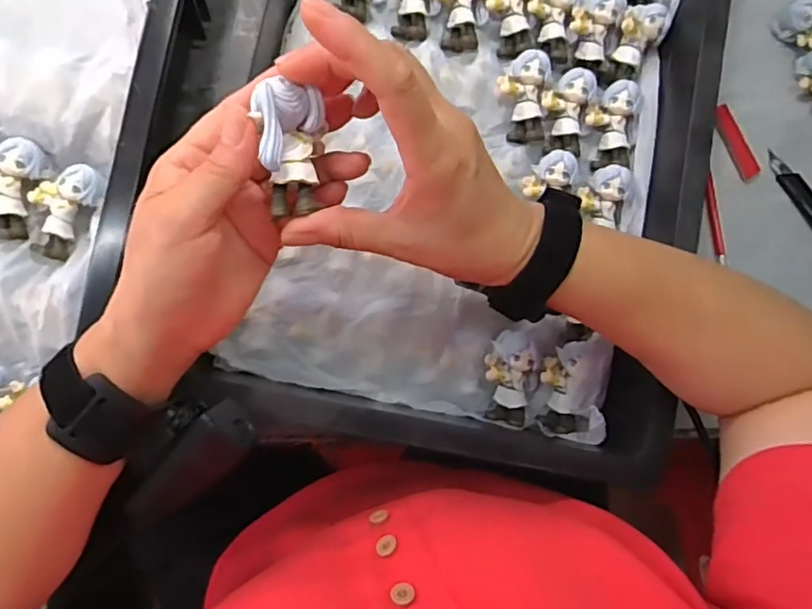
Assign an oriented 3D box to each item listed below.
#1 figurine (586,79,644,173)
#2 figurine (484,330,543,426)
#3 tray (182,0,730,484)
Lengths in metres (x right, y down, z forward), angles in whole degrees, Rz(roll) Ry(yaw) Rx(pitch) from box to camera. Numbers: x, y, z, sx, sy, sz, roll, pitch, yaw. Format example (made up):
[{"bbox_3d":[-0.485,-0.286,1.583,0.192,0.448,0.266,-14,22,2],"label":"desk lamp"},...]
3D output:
[{"bbox_3d":[0.153,-0.134,0.436,0.034,0.021,0.063,5,101,-6],"label":"figurine"},{"bbox_3d":[0.072,0.051,0.407,0.037,0.025,0.063,4,98,-6],"label":"figurine"},{"bbox_3d":[0.049,-0.135,0.406,0.301,0.077,0.453,11,83,-5],"label":"tray"}]

